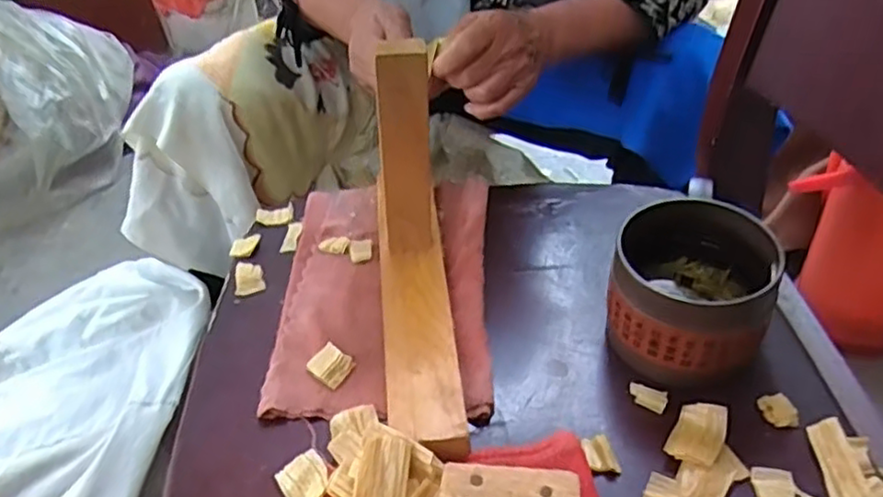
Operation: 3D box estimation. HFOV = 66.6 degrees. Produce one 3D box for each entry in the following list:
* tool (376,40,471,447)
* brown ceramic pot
[{"bbox_3d":[-0.020,0.002,0.398,0.047,0.168,0.178,-8,43,-1],"label":"tool"},{"bbox_3d":[0.160,0.023,0.431,0.093,0.073,0.140,12,46,19],"label":"brown ceramic pot"}]

